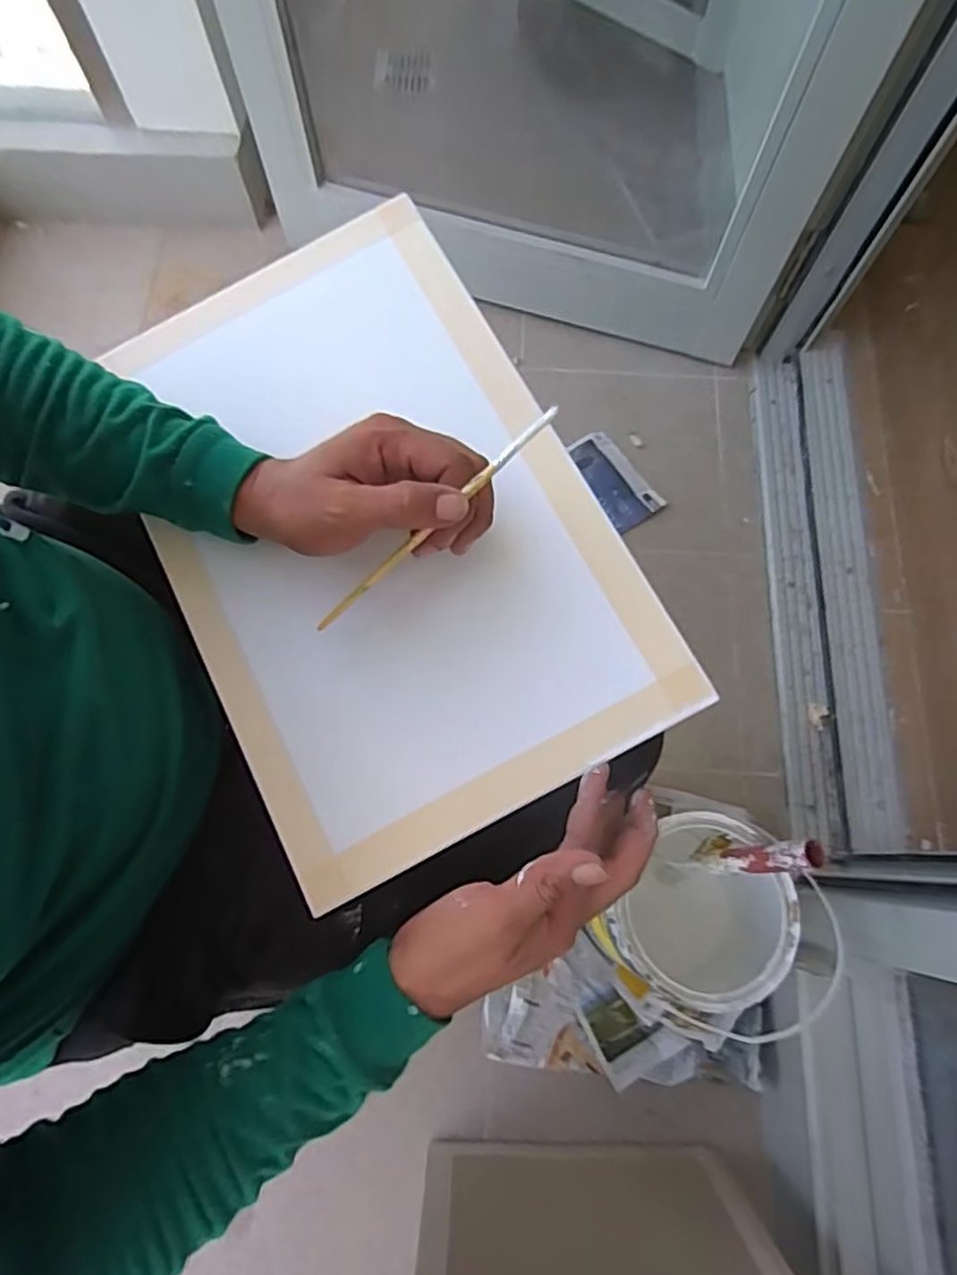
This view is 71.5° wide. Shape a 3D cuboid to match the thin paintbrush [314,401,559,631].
[{"bbox_3d":[-0.026,-0.059,0.357,0.175,0.008,0.006,-40,74,17],"label":"thin paintbrush"}]

